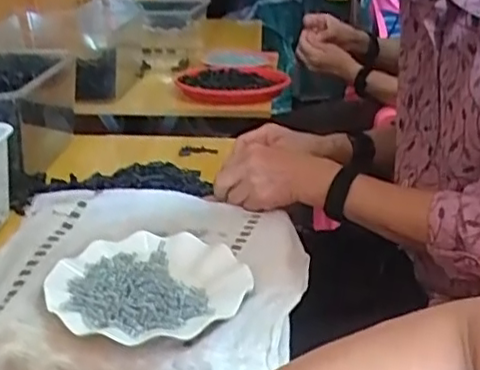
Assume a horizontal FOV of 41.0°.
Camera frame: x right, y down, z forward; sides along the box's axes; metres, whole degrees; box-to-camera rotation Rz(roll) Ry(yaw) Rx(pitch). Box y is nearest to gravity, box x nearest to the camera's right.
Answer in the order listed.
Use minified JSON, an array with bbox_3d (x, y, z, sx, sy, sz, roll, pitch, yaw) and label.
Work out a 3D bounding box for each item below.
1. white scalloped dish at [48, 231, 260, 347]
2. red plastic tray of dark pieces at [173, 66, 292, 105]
[{"bbox_3d":[-0.088,0.089,0.613,0.177,0.022,0.182,1,22,0],"label":"white scalloped dish"},{"bbox_3d":[-0.022,-0.233,1.443,0.234,0.049,0.377,-1,22,-6],"label":"red plastic tray of dark pieces"}]

